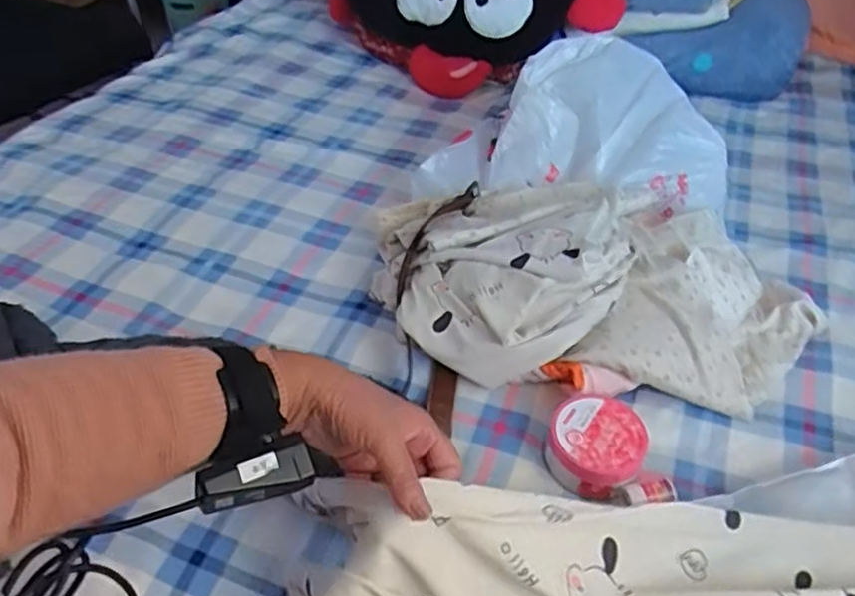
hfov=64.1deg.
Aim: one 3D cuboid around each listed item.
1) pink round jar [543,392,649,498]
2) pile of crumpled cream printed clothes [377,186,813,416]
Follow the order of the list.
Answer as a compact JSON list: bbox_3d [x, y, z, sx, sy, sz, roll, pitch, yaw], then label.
[{"bbox_3d":[0.162,0.141,0.656,0.089,0.041,0.091,2,42,-2],"label":"pink round jar"},{"bbox_3d":[0.200,-0.031,0.786,0.506,0.111,0.299,5,42,2],"label":"pile of crumpled cream printed clothes"}]

